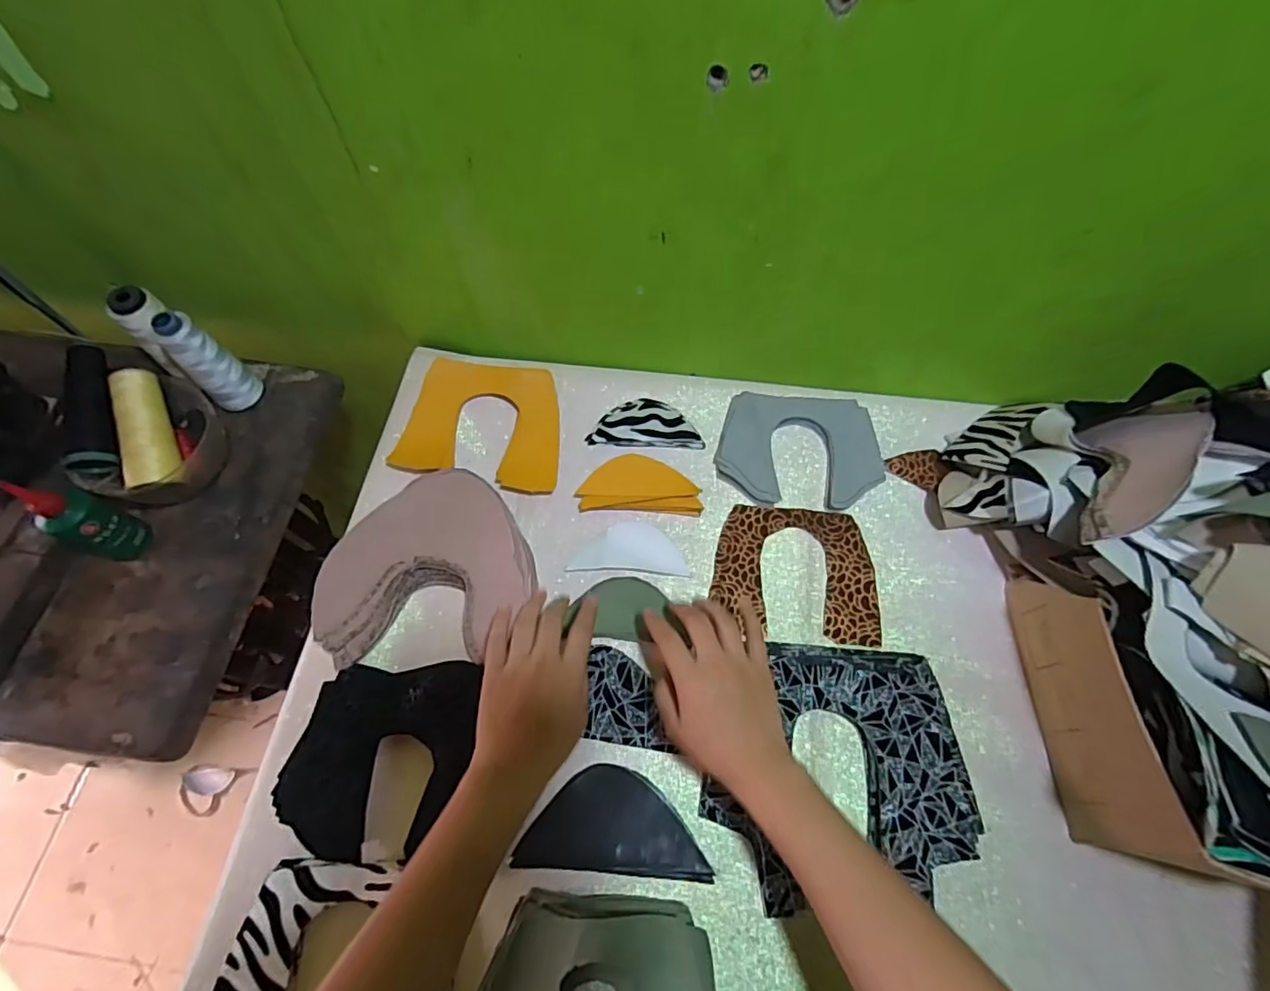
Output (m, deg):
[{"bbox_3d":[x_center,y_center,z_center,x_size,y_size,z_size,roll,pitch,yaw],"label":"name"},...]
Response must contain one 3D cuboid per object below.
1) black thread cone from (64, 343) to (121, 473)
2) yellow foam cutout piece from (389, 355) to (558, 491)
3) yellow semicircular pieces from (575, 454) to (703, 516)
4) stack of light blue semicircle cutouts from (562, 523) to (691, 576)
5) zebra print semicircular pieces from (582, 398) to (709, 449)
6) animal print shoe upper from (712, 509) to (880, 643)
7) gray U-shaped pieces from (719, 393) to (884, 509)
[{"bbox_3d":[-0.486,-0.080,0.510,0.033,0.034,0.112,-8,84,-4],"label":"black thread cone"},{"bbox_3d":[-0.147,-0.074,0.568,0.150,0.018,0.131,9,66,4],"label":"yellow foam cutout piece"},{"bbox_3d":[0.006,-0.012,0.547,0.113,0.009,0.058,4,65,1],"label":"yellow semicircular pieces"},{"bbox_3d":[-0.004,0.048,0.524,0.103,0.004,0.048,3,65,1],"label":"stack of light blue semicircle cutouts"},{"bbox_3d":[0.012,-0.074,0.579,0.111,0.004,0.051,4,65,2],"label":"zebra print semicircular pieces"},{"bbox_3d":[0.146,0.067,0.521,0.142,0.005,0.117,8,65,4],"label":"animal print shoe upper"},{"bbox_3d":[0.162,-0.047,0.566,0.155,0.011,0.119,5,65,2],"label":"gray U-shaped pieces"}]

